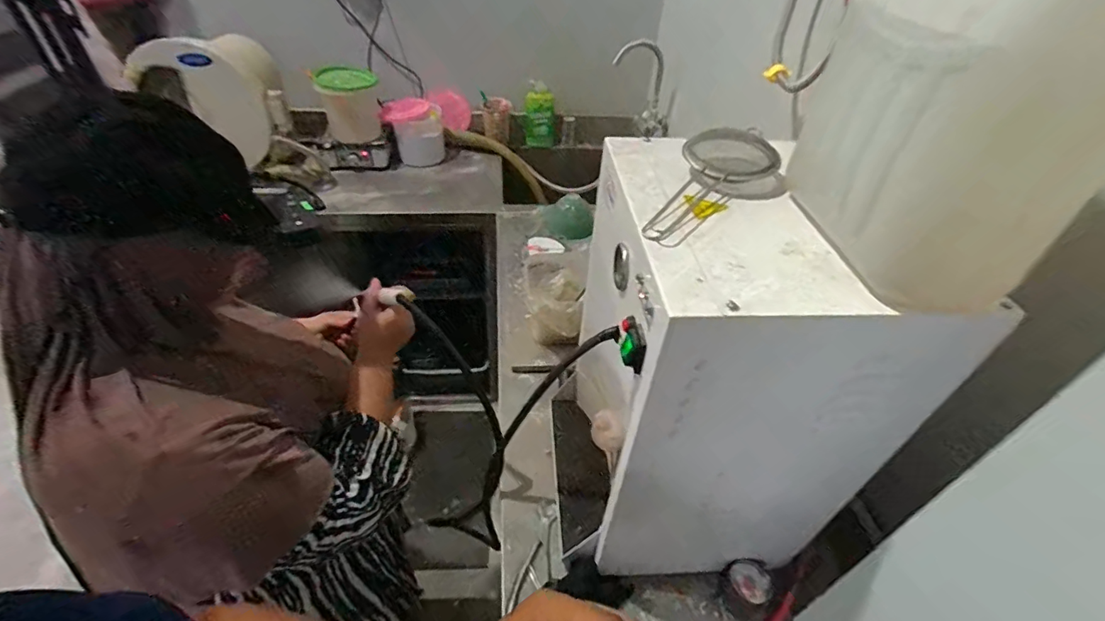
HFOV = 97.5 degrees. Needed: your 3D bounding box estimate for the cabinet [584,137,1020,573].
[{"bbox_3d":[0.200,0.075,0.629,0.292,0.482,0.308,1,42,-3],"label":"cabinet"}]

